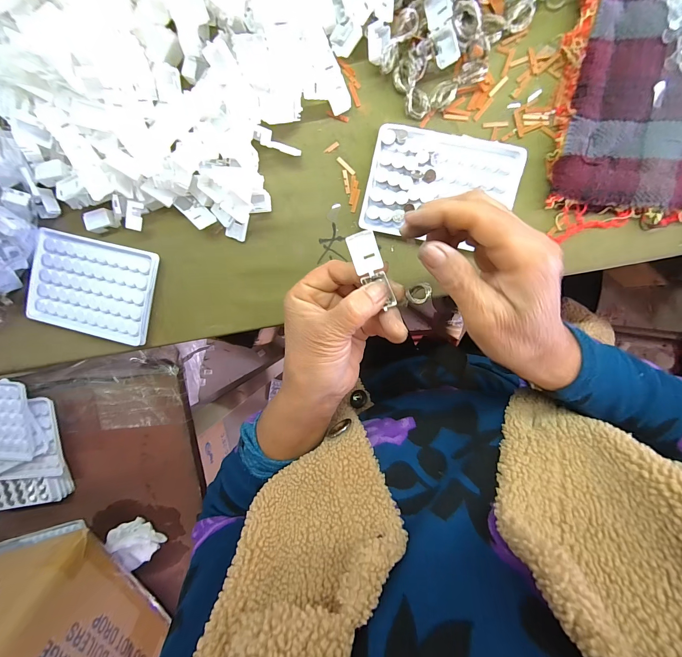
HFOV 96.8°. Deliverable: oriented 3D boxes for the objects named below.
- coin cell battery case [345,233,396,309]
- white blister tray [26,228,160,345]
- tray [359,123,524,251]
[{"bbox_3d":[0.023,-0.041,0.211,0.020,0.004,0.055,-27,98,8],"label":"coin cell battery case"},{"bbox_3d":[-0.251,-0.042,0.303,0.124,0.009,0.092,13,96,3],"label":"white blister tray"},{"bbox_3d":[0.091,-0.129,0.277,0.130,0.013,0.095,11,96,3],"label":"tray"}]

